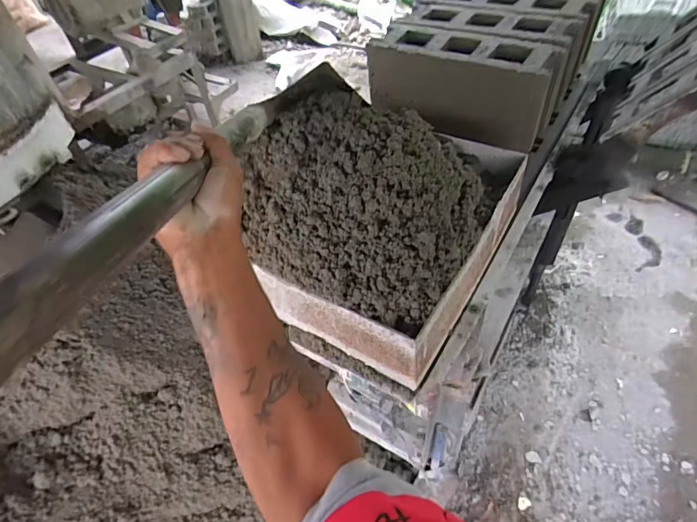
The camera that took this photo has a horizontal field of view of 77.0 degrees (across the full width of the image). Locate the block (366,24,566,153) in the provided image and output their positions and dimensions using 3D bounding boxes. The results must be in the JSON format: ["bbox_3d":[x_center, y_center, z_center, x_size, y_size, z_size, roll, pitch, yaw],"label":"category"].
[{"bbox_3d":[0.238,-0.392,0.967,0.394,0.162,0.137,26,56,25],"label":"block"}]

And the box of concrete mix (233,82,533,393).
[{"bbox_3d":[0.065,-0.109,0.738,0.344,0.286,0.451,23,55,24],"label":"box of concrete mix"}]

